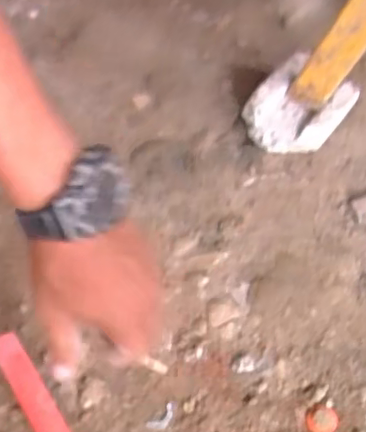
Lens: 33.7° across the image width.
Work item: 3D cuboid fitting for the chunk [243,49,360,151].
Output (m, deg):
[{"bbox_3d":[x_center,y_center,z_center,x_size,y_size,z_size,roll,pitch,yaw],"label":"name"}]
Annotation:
[{"bbox_3d":[0.148,-0.135,0.780,0.111,0.060,0.150,32,62,16],"label":"chunk"}]

